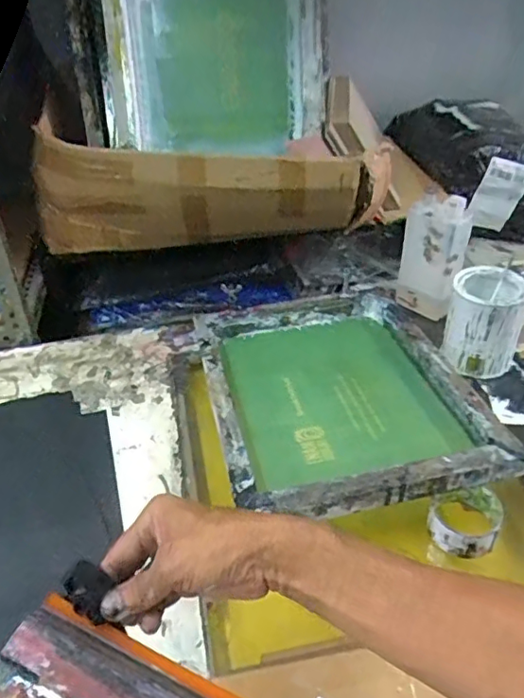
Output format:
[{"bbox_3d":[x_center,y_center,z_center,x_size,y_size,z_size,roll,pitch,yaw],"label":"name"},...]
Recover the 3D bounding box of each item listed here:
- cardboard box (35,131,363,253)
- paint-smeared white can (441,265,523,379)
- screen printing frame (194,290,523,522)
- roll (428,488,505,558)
[{"bbox_3d":[-0.122,-0.267,0.983,0.565,0.192,0.072,0,38,4],"label":"cardboard box"},{"bbox_3d":[0.355,-0.043,0.899,0.109,0.145,0.110,12,41,19],"label":"paint-smeared white can"},{"bbox_3d":[0.105,0.060,0.841,0.361,0.074,0.434,-10,33,-6],"label":"screen printing frame"},{"bbox_3d":[0.246,0.206,0.680,0.079,0.045,0.086,-2,38,2],"label":"roll"}]

